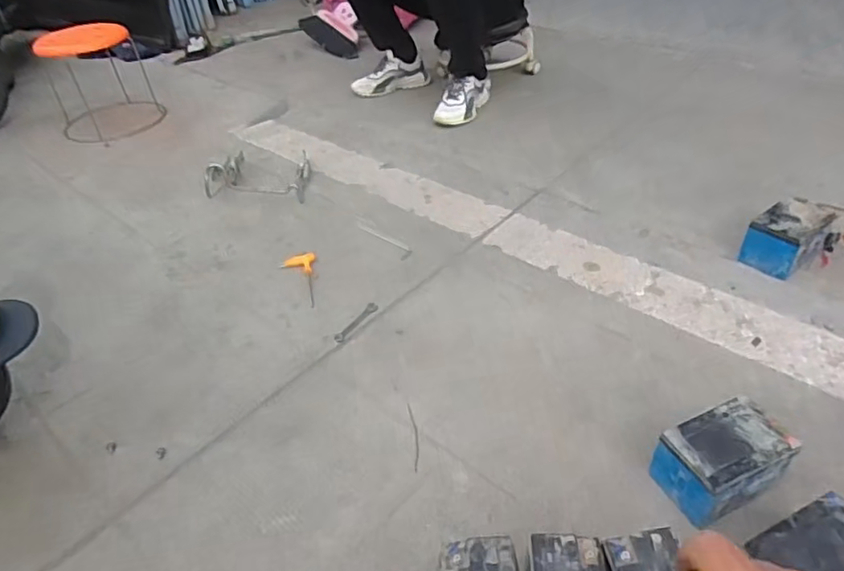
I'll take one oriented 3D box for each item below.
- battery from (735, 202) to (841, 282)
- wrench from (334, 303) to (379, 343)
[{"bbox_3d":[0.749,-0.101,1.185,0.167,0.101,0.104,-27,44,-24],"label":"battery"},{"bbox_3d":[-0.128,0.072,1.141,0.024,0.010,0.128,17,44,26],"label":"wrench"}]

